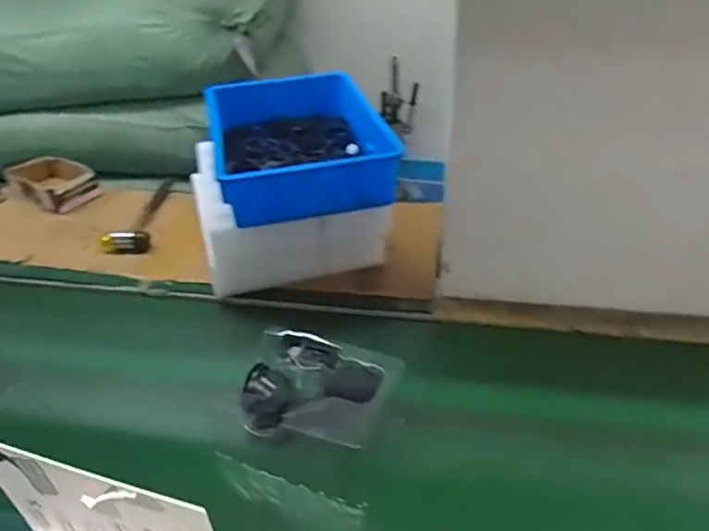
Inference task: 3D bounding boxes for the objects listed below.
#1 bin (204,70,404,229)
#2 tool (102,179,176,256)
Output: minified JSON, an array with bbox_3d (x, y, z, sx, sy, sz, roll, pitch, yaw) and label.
[{"bbox_3d":[-0.109,-0.223,1.045,0.281,0.091,0.425,-8,35,-12],"label":"bin"},{"bbox_3d":[-0.420,-0.095,1.171,0.087,0.047,0.247,-2,34,-3],"label":"tool"}]

